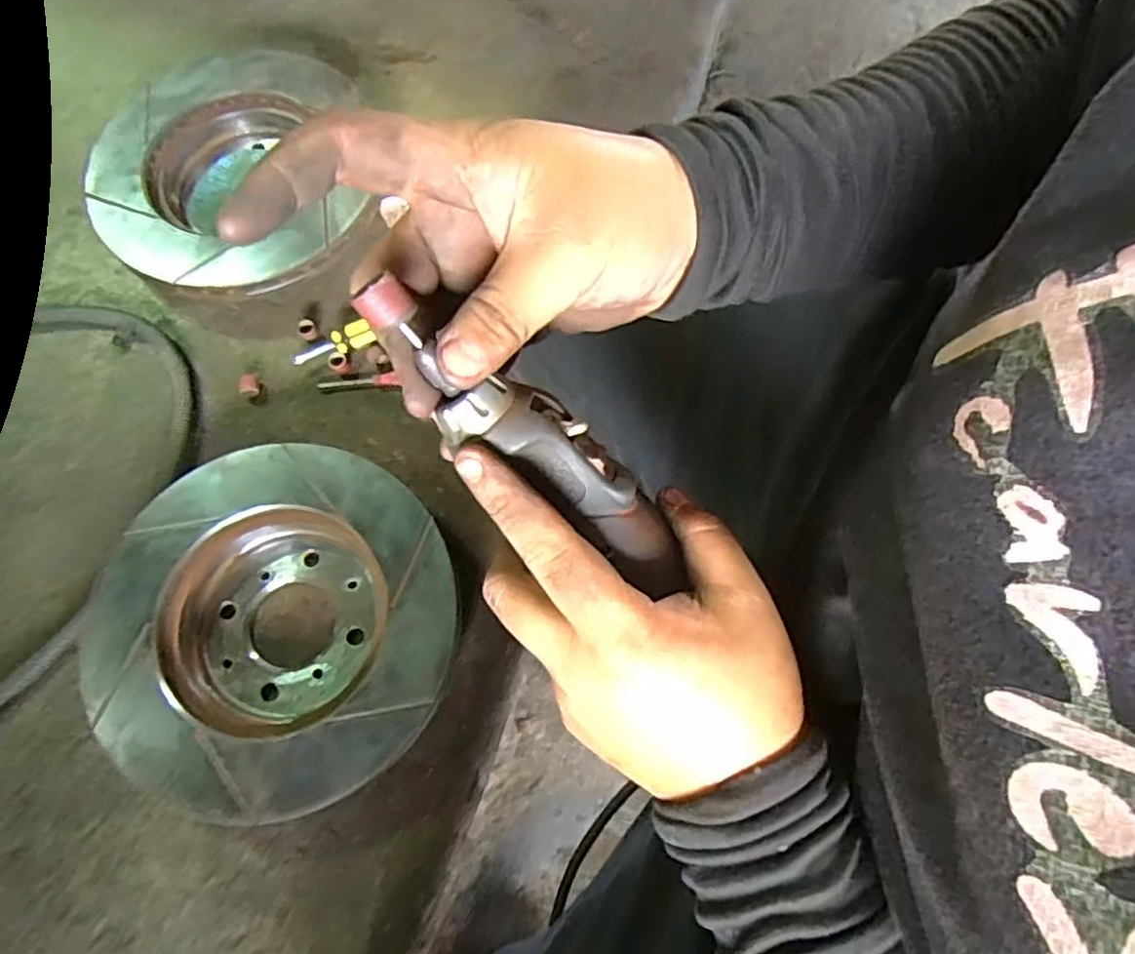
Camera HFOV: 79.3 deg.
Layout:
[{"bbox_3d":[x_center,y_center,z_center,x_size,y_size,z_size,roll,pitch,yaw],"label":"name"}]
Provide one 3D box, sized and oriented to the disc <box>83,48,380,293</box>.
[{"bbox_3d":[-0.301,-0.273,0.621,0.235,0.058,0.220,0,71,0],"label":"disc"}]

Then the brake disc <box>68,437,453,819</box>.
[{"bbox_3d":[-0.208,0.103,0.494,0.251,0.051,0.241,0,71,0],"label":"brake disc"}]

